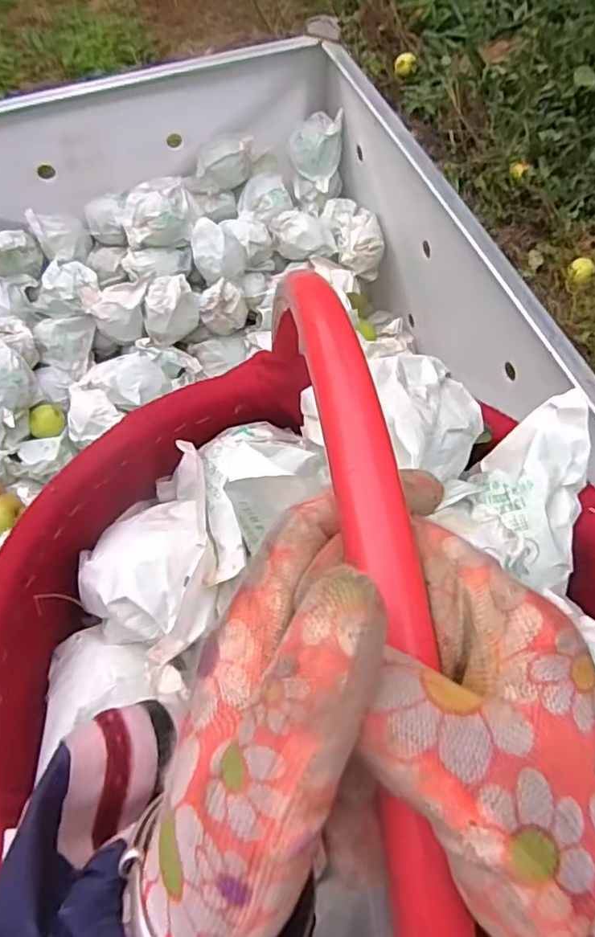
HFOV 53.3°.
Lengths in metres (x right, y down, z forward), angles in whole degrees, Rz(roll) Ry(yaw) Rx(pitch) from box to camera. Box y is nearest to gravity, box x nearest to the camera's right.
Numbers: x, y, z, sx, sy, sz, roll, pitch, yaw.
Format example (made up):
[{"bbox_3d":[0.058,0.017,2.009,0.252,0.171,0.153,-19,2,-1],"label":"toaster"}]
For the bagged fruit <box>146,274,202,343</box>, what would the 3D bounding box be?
[{"bbox_3d":[-0.211,-0.265,0.973,0.089,0.071,0.085,-7,63,-3],"label":"bagged fruit"}]

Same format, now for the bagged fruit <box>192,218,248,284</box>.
[{"bbox_3d":[-0.137,-0.368,1.018,0.092,0.068,0.094,-4,63,-2],"label":"bagged fruit"}]

